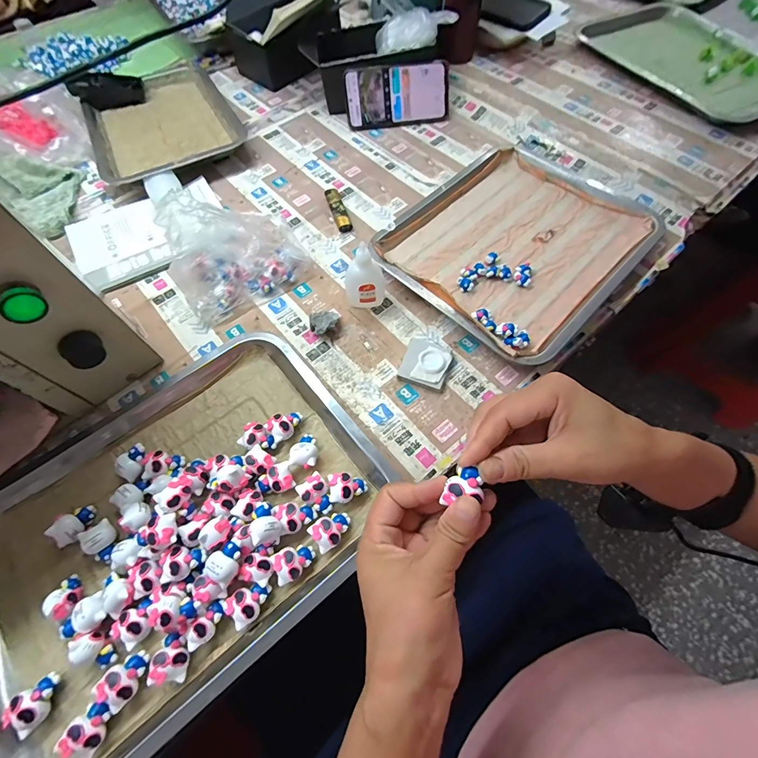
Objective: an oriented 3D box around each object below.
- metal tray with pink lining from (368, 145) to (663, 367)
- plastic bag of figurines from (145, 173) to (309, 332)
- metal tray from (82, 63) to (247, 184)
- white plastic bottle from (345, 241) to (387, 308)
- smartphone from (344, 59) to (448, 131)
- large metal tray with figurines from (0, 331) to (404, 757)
[{"bbox_3d":[0.179,-0.181,0.492,0.264,0.033,0.315,41,70,18],"label":"metal tray with pink lining"},{"bbox_3d":[-0.177,-0.162,0.435,0.142,0.115,0.104,-33,68,-15],"label":"plastic bag of figurines"},{"bbox_3d":[-0.354,-0.421,0.613,0.214,0.033,0.287,-26,66,-13],"label":"metal tray"},{"bbox_3d":[-0.015,-0.118,0.427,0.046,0.087,0.030,1,63,0],"label":"white plastic bottle"},{"bbox_3d":[0.029,-0.460,0.608,0.165,0.080,0.008,-4,33,1],"label":"smartphone"},{"bbox_3d":[-0.184,0.121,0.331,0.354,0.031,0.276,-38,69,-17],"label":"large metal tray with figurines"}]

